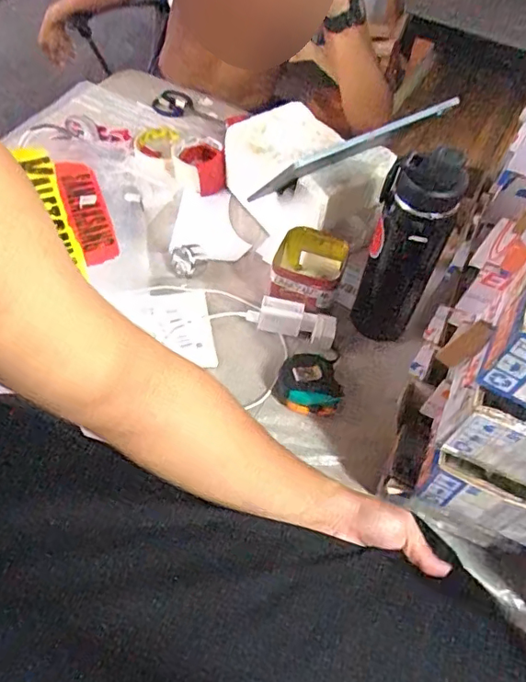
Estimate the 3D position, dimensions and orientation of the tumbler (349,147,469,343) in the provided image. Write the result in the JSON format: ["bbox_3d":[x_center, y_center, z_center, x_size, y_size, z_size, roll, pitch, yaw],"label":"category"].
[{"bbox_3d":[0.174,-0.103,0.666,0.086,0.287,0.093,2,55,-4],"label":"tumbler"}]

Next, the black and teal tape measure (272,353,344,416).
[{"bbox_3d":[0.059,0.057,0.666,0.084,0.053,0.073,21,56,9],"label":"black and teal tape measure"}]

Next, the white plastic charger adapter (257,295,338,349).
[{"bbox_3d":[0.046,-0.024,0.710,0.103,0.052,0.033,19,56,8],"label":"white plastic charger adapter"}]

